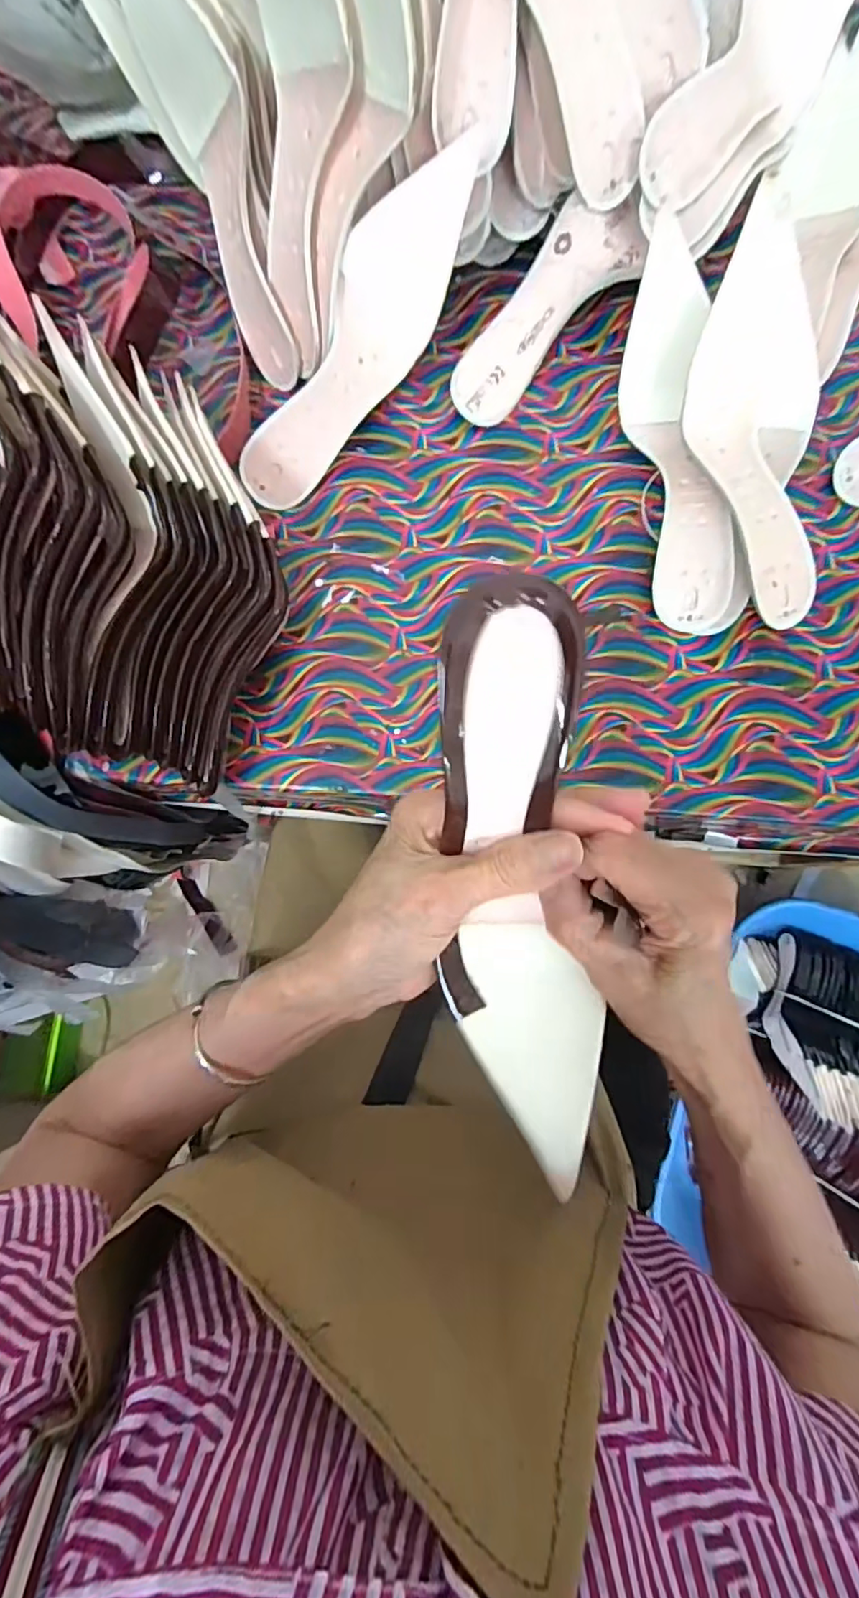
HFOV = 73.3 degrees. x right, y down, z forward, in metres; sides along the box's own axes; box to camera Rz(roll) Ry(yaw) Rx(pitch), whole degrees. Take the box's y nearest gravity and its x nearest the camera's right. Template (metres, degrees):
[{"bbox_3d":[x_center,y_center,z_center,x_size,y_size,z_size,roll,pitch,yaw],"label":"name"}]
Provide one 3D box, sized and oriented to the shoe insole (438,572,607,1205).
[{"bbox_3d":[0.038,0.041,0.236,0.065,0.046,0.244,-5,108,3],"label":"shoe insole"}]

